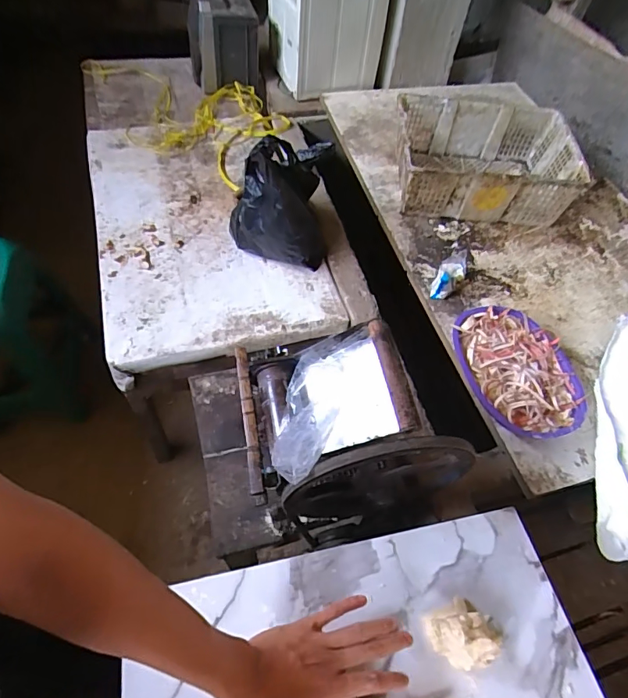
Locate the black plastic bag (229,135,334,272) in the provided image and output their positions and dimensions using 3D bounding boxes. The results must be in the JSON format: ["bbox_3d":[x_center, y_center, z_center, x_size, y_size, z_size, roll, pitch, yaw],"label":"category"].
[{"bbox_3d":[-0.079,-0.325,1.030,0.213,0.278,0.161,-4,57,-9],"label":"black plastic bag"}]

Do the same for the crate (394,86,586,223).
[{"bbox_3d":[0.467,-0.531,1.282,0.460,0.151,0.363,7,56,-1],"label":"crate"}]

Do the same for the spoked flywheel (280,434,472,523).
[{"bbox_3d":[0.083,0.177,0.594,0.238,0.244,0.042,-9,58,-12],"label":"spoked flywheel"}]

